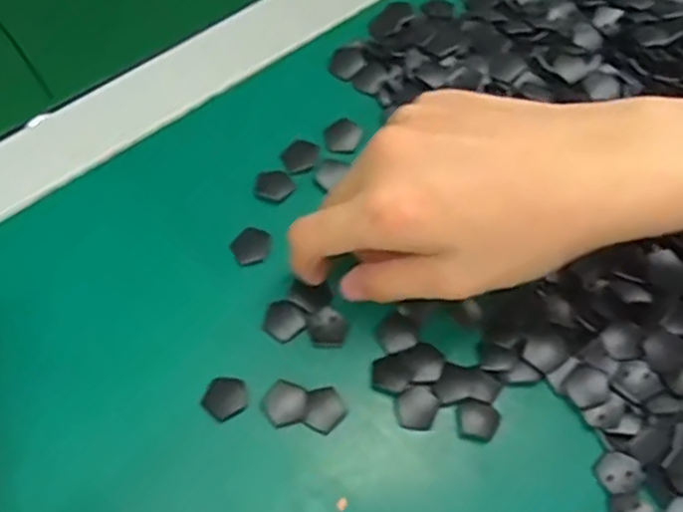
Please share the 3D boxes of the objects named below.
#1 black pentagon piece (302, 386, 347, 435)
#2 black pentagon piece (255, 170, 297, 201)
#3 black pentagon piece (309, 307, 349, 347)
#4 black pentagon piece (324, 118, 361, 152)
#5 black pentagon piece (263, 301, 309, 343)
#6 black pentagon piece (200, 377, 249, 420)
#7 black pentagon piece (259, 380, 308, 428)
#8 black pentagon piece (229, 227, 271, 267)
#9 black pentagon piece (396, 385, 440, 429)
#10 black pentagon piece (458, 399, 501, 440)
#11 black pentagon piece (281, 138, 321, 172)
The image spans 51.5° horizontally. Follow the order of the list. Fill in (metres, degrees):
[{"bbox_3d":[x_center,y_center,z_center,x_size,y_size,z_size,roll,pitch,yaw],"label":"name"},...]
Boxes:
[{"bbox_3d":[-0.008,0.066,0.303,0.018,0.004,0.018,-26,67,-13],"label":"black pentagon piece"},{"bbox_3d":[-0.033,-0.035,0.349,0.019,0.004,0.017,-2,64,-2],"label":"black pentagon piece"},{"bbox_3d":[-0.006,0.032,0.321,0.017,0.004,0.018,-5,64,-4],"label":"black pentagon piece"},{"bbox_3d":[0.000,-0.063,0.366,0.019,0.004,0.019,1,64,-1],"label":"black pentagon piece"},{"bbox_3d":[-0.026,0.029,0.319,0.019,0.004,0.018,32,67,13],"label":"black pentagon piece"},{"bbox_3d":[-0.050,0.061,0.305,0.018,0.004,0.018,40,69,16],"label":"black pentagon piece"},{"bbox_3d":[-0.024,0.063,0.304,0.019,0.004,0.018,40,69,16],"label":"black pentagon piece"},{"bbox_3d":[-0.042,-0.005,0.335,0.019,0.004,0.018,-28,68,-14],"label":"black pentagon piece"},{"bbox_3d":[0.033,0.065,0.306,0.017,0.004,0.018,-2,64,-2],"label":"black pentagon piece"},{"bbox_3d":[0.059,0.070,0.305,0.017,0.004,0.016,12,64,4],"label":"black pentagon piece"},{"bbox_3d":[-0.021,-0.051,0.358,0.020,0.004,0.016,-41,72,-19],"label":"black pentagon piece"}]

